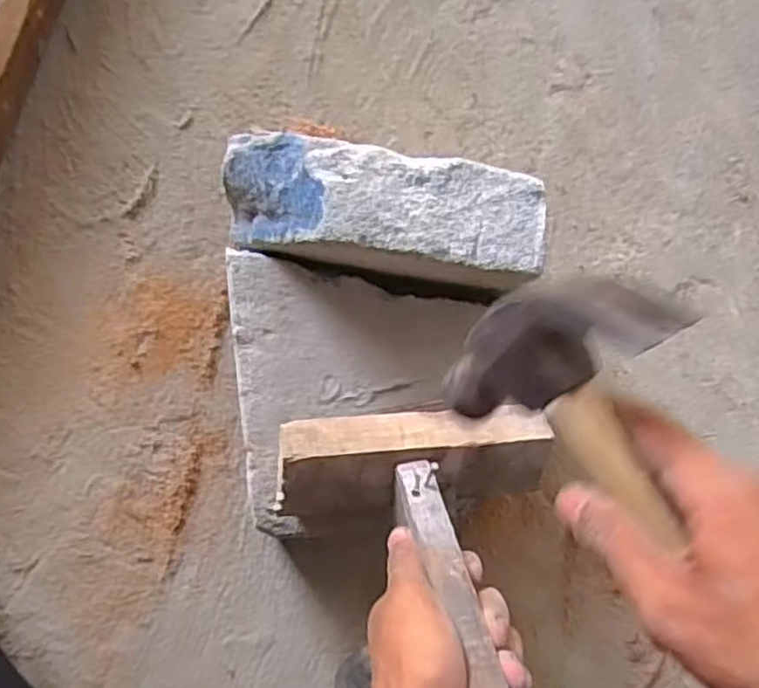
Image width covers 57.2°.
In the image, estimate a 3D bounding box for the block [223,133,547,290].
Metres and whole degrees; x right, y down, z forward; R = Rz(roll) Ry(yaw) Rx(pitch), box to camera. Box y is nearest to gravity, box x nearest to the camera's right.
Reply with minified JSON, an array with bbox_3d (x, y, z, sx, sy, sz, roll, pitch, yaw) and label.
[{"bbox_3d":[0.000,-0.081,0.425,0.204,0.060,0.076,11,88,4],"label":"block"}]

